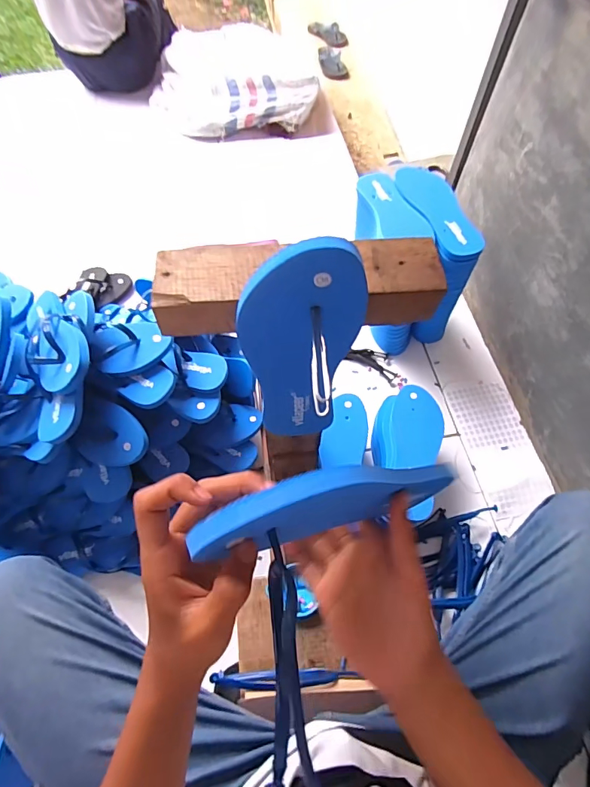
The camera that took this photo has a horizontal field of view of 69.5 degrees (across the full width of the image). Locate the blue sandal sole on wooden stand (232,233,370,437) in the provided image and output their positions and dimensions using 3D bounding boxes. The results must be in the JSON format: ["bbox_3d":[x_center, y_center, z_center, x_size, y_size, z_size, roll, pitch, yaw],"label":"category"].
[{"bbox_3d":[0.007,-0.026,0.349,0.088,0.223,0.027,-7,62,-2],"label":"blue sandal sole on wooden stand"}]

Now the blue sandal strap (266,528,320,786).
[{"bbox_3d":[-0.005,0.178,0.265,0.034,0.009,0.179,-6,85,-2],"label":"blue sandal strap"}]

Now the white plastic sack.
[{"bbox_3d":[-0.197,-0.984,1.334,0.508,0.173,0.308,-6,62,-2],"label":"white plastic sack"}]

